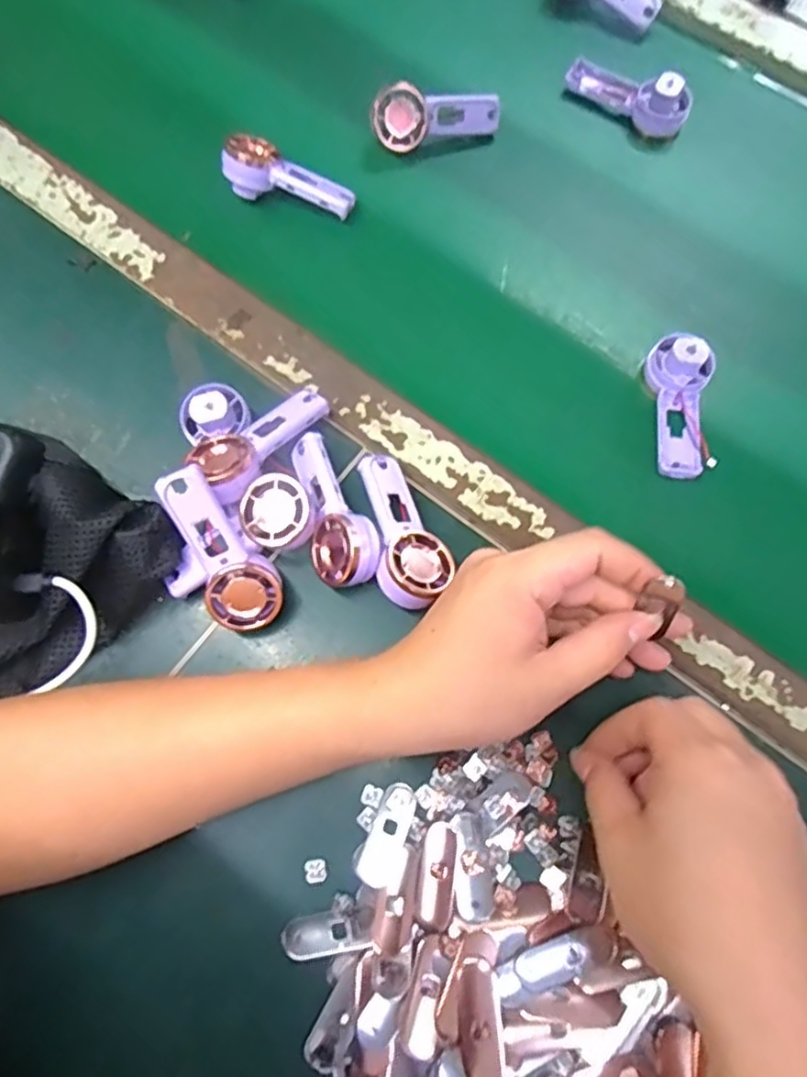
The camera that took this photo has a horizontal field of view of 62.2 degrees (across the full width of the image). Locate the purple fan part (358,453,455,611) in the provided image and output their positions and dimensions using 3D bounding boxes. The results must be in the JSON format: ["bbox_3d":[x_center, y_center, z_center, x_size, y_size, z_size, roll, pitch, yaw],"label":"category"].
[{"bbox_3d":[-0.005,-0.004,0.381,0.042,0.031,0.093,-26,75,-9],"label":"purple fan part"}]

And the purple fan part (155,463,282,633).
[{"bbox_3d":[-0.100,0.005,0.361,0.037,0.025,0.095,-29,115,-10],"label":"purple fan part"}]

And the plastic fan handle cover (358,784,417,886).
[{"bbox_3d":[-0.008,0.154,0.349,0.020,0.006,0.050,21,73,5],"label":"plastic fan handle cover"}]

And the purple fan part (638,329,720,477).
[{"bbox_3d":[0.175,-0.082,0.415,0.036,0.030,0.088,-2,72,-2],"label":"purple fan part"}]

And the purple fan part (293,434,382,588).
[{"bbox_3d":[-0.039,-0.017,0.384,0.036,0.032,0.094,-14,73,-6],"label":"purple fan part"}]

